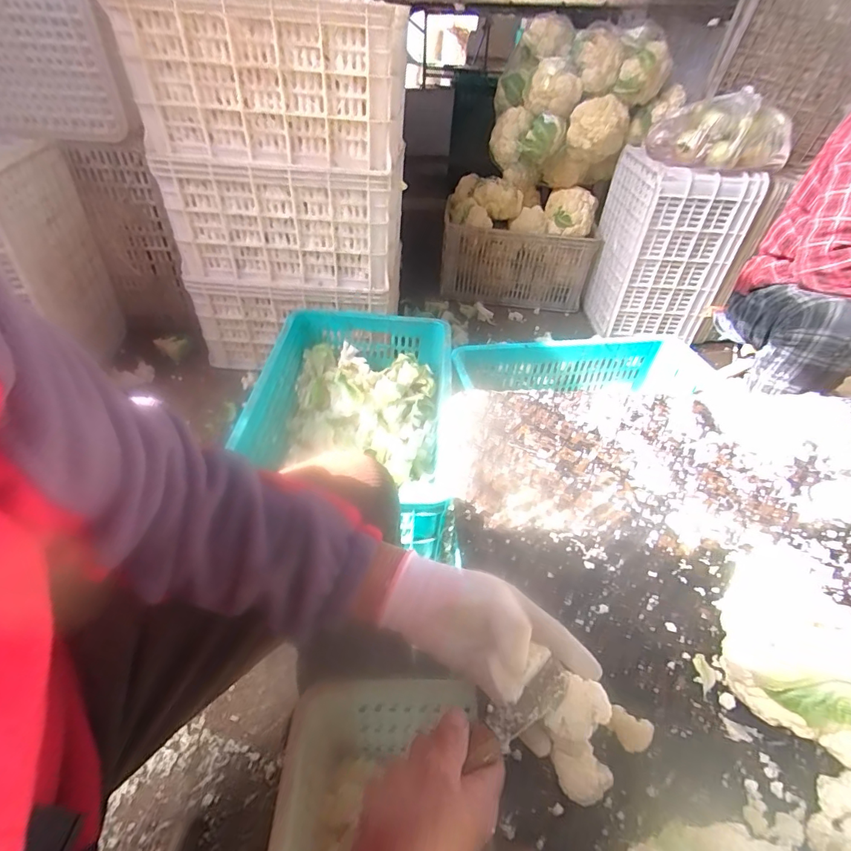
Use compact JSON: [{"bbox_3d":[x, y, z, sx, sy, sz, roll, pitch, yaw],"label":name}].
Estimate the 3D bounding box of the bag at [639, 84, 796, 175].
[{"bbox_3d":[0.777,-0.775,1.224,0.305,0.148,0.210,-5,43,-11],"label":"bag"}]

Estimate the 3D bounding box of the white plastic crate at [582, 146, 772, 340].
[{"bbox_3d":[0.728,-0.553,1.465,0.323,0.480,0.297,5,42,0],"label":"white plastic crate"}]

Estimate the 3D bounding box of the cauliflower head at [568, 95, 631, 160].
[{"bbox_3d":[0.531,-0.908,1.426,0.166,0.153,0.143,19,44,15],"label":"cauliflower head"}]

